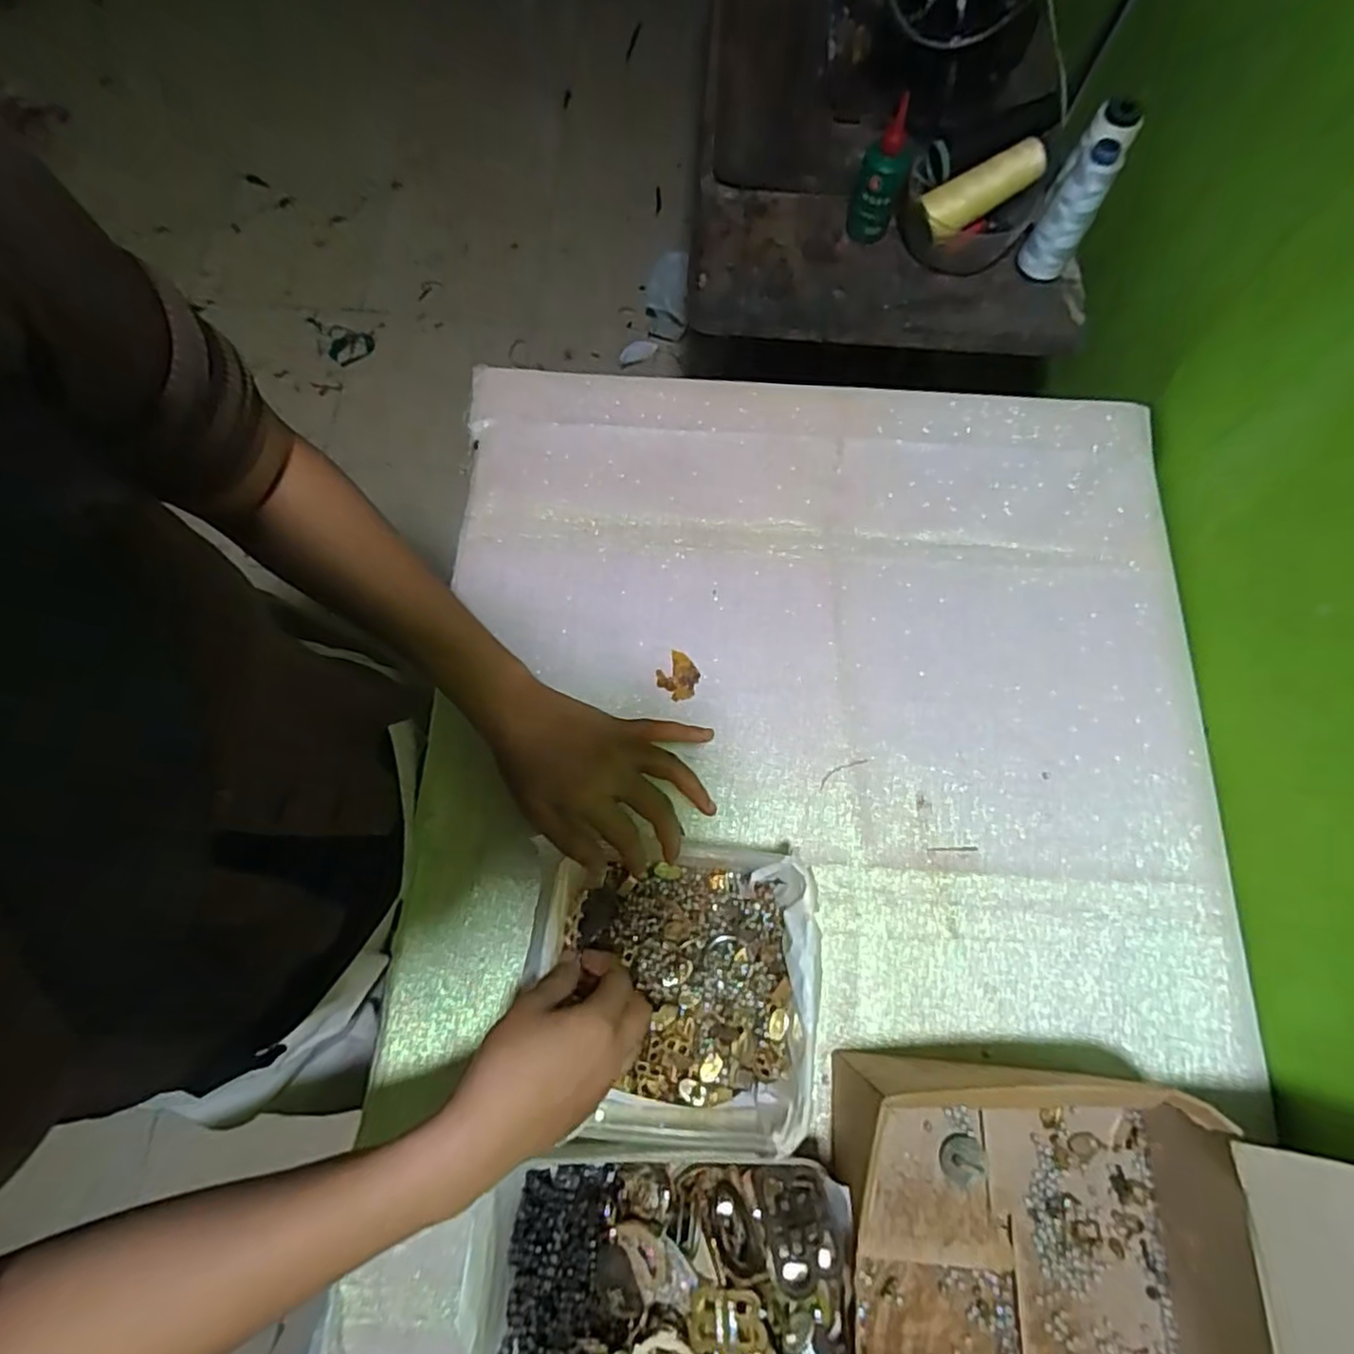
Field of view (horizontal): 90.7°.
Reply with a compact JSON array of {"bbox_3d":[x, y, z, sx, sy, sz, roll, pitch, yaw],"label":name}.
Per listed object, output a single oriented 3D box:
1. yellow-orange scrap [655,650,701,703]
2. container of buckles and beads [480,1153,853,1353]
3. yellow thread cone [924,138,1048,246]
[{"bbox_3d":[0.002,0.000,0.538,0.034,0.004,0.033,42,77,13],"label":"yellow-orange scrap"},{"bbox_3d":[-0.011,0.384,0.368,0.200,0.083,0.220,2,72,2],"label":"container of buckles and beads"},{"bbox_3d":[0.285,-0.450,0.623,0.114,0.040,0.038,-27,73,9],"label":"yellow thread cone"}]

